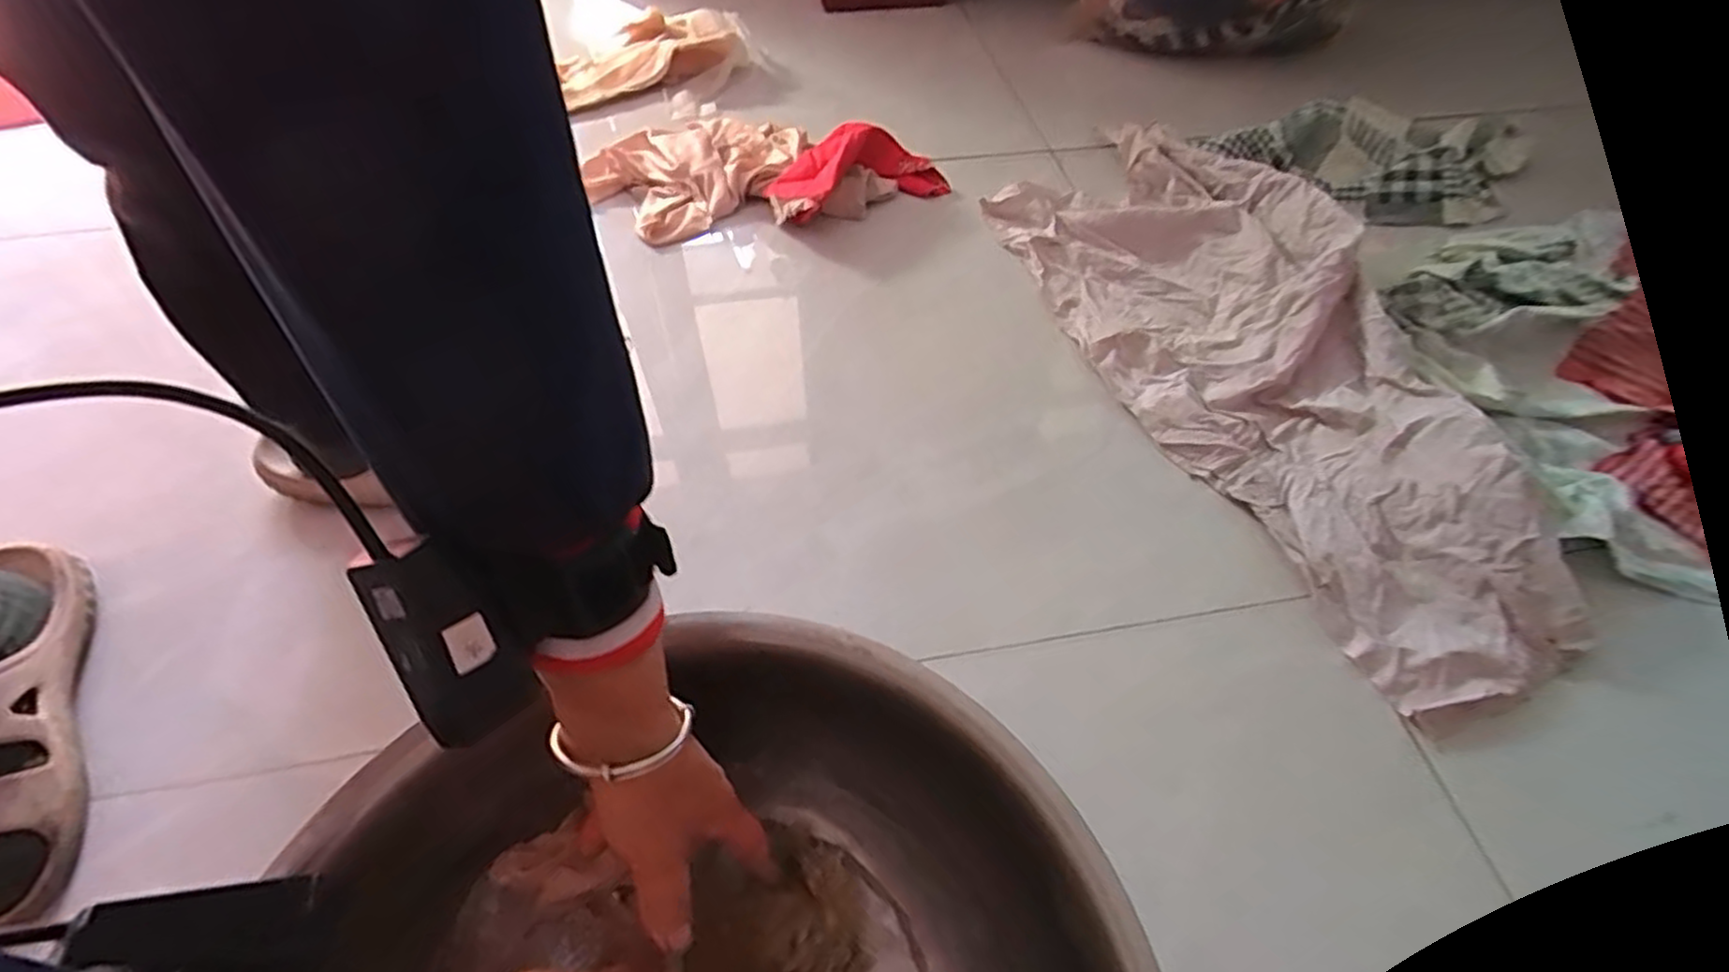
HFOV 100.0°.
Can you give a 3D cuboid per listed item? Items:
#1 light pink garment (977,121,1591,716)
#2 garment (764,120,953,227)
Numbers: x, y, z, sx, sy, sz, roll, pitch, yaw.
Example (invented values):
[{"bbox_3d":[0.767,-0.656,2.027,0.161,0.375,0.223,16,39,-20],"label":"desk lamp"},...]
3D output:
[{"bbox_3d":[0.345,-0.127,0.638,0.259,0.071,0.627,-16,55,-12],"label":"light pink garment"},{"bbox_3d":[-0.013,-0.340,0.785,0.193,0.053,0.104,-25,57,-19],"label":"garment"}]

